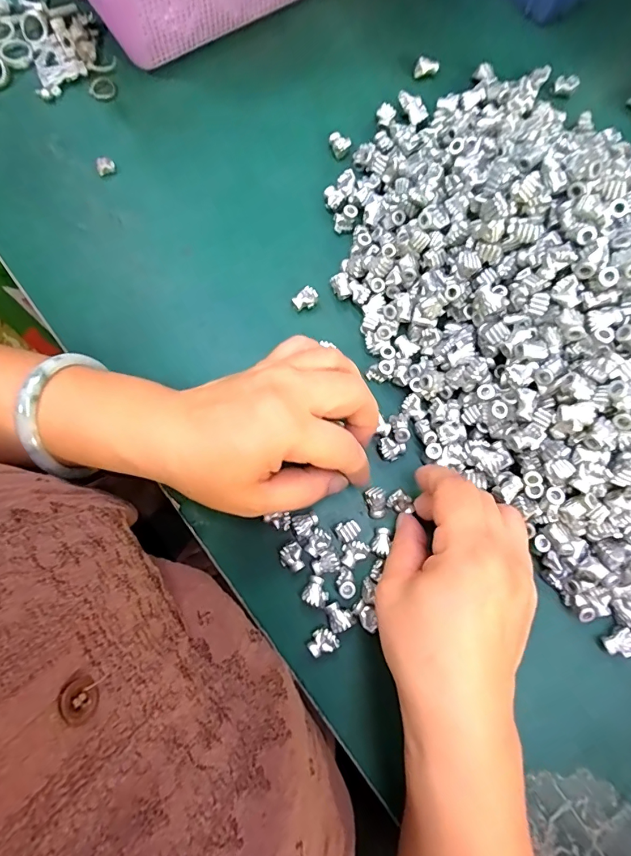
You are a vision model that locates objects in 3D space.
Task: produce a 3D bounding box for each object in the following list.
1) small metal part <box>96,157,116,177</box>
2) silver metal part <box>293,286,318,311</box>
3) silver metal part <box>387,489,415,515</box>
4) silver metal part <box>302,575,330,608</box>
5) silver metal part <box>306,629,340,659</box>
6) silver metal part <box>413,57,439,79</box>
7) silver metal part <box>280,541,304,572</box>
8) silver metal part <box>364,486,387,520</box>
[{"bbox_3d":[-0.157,-0.195,0.326,0.013,0.007,0.012,-24,79,-4],"label":"small metal part"},{"bbox_3d":[-0.007,-0.087,0.299,0.016,0.013,0.011,-35,80,-6],"label":"silver metal part"},{"bbox_3d":[0.052,0.046,0.267,0.013,0.007,0.015,-39,80,-7],"label":"silver metal part"},{"bbox_3d":[0.001,0.097,0.259,0.015,0.007,0.016,28,80,7],"label":"silver metal part"},{"bbox_3d":[0.004,0.123,0.253,0.017,0.010,0.012,-29,79,-5],"label":"silver metal part"},{"bbox_3d":[0.085,-0.277,0.338,0.018,0.008,0.011,15,79,4],"label":"silver metal part"},{"bbox_3d":[-0.014,0.077,0.262,0.013,0.007,0.016,-9,78,-1],"label":"silver metal part"},{"bbox_3d":[0.037,0.046,0.270,0.012,0.012,0.019,-12,78,-1],"label":"silver metal part"}]

